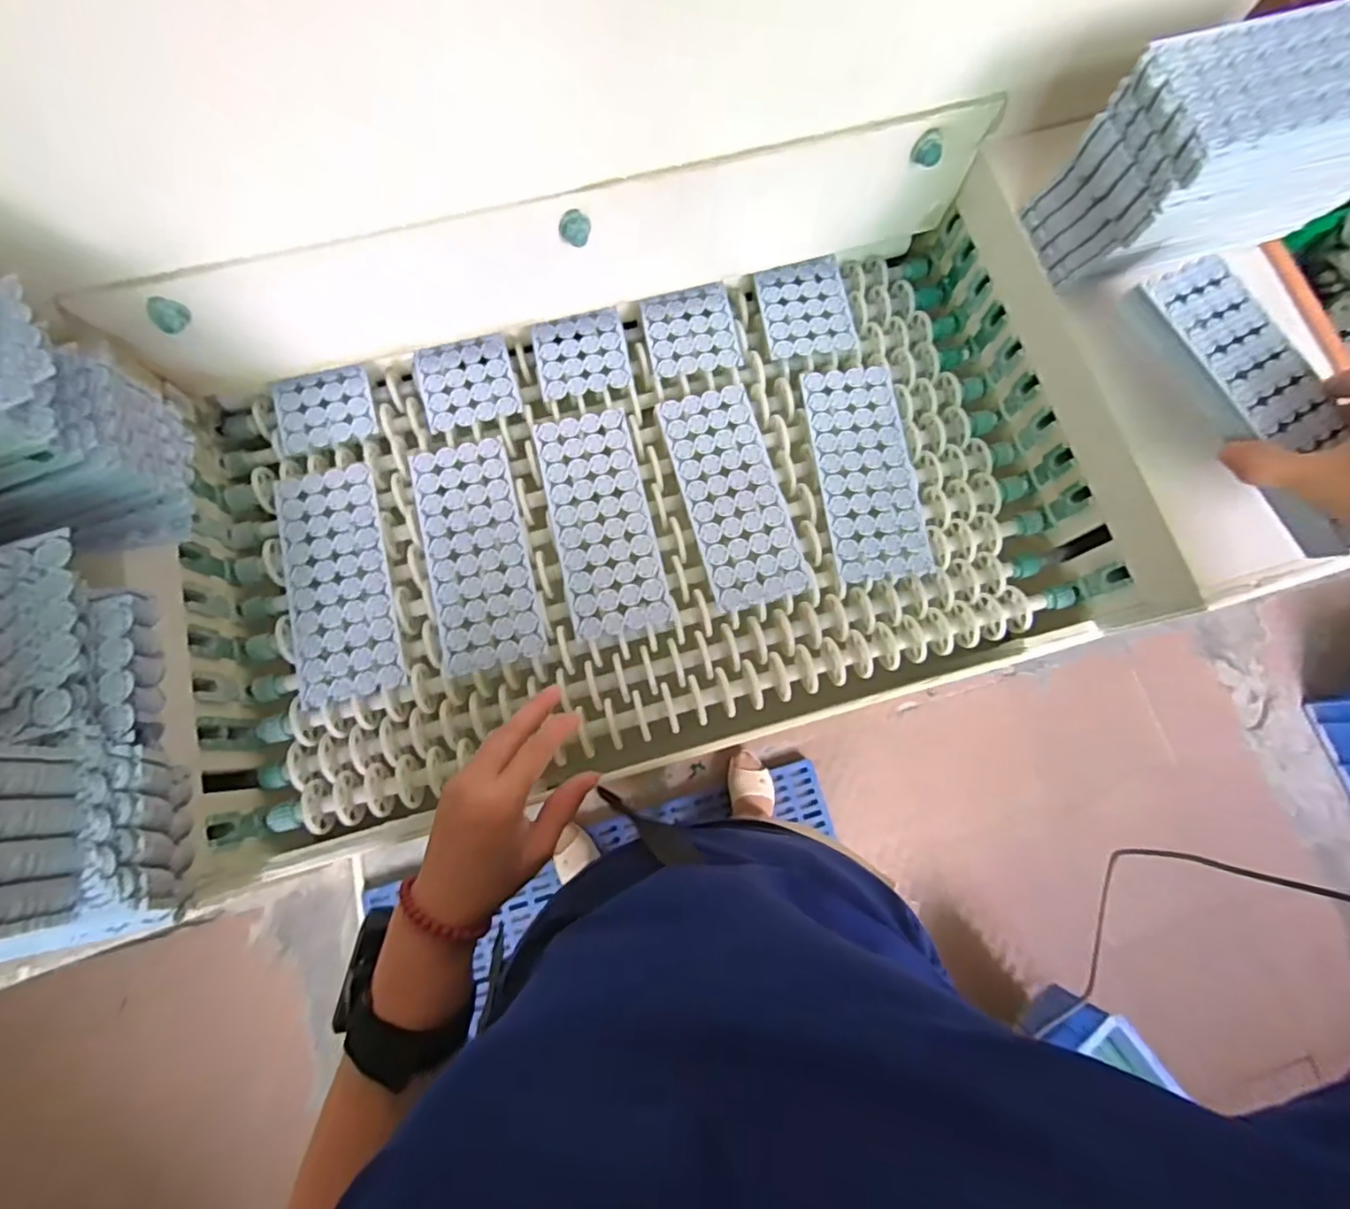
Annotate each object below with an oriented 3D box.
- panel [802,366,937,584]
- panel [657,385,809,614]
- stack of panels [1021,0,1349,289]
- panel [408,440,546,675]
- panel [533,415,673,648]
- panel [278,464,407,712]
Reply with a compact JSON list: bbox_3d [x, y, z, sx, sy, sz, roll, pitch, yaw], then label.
[{"bbox_3d":[0.173,-0.119,0.545,0.082,0.016,0.198,-6,77,-3],"label":"panel"},{"bbox_3d":[0.050,-0.096,0.531,0.080,0.009,0.199,-15,77,-5],"label":"panel"},{"bbox_3d":[0.392,-0.314,0.427,0.209,0.128,0.094,-17,78,-5],"label":"stack of panels"},{"bbox_3d":[-0.169,-0.046,0.513,0.084,0.004,0.202,-12,77,-4],"label":"panel"},{"bbox_3d":[-0.062,-0.073,0.521,0.081,0.004,0.200,-12,77,-4],"label":"panel"},{"bbox_3d":[-0.284,-0.022,0.510,0.084,0.008,0.200,-15,77,-5],"label":"panel"}]

